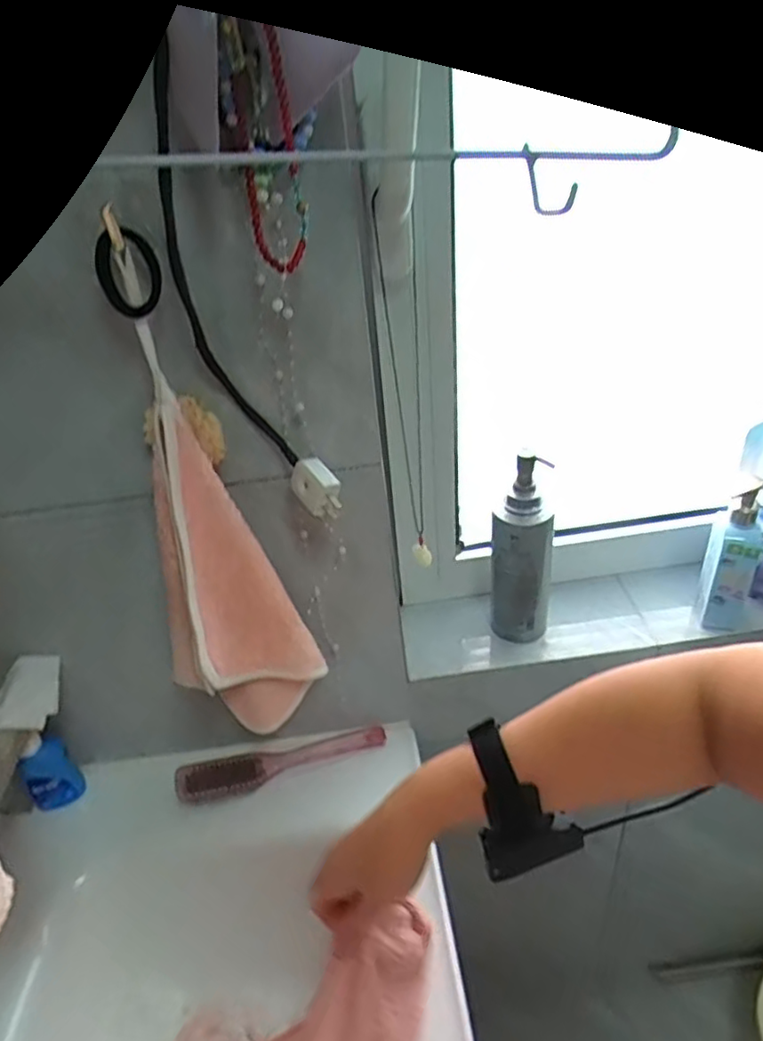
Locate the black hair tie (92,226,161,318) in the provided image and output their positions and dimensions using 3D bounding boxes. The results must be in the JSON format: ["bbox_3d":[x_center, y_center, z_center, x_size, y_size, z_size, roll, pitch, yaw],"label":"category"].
[{"bbox_3d":[-0.176,-0.171,0.450,0.048,0.054,0.013,-33,15,8],"label":"black hair tie"}]

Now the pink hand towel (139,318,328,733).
[{"bbox_3d":[-0.136,0.053,0.576,0.118,0.362,0.078,-25,38,-26],"label":"pink hand towel"}]

